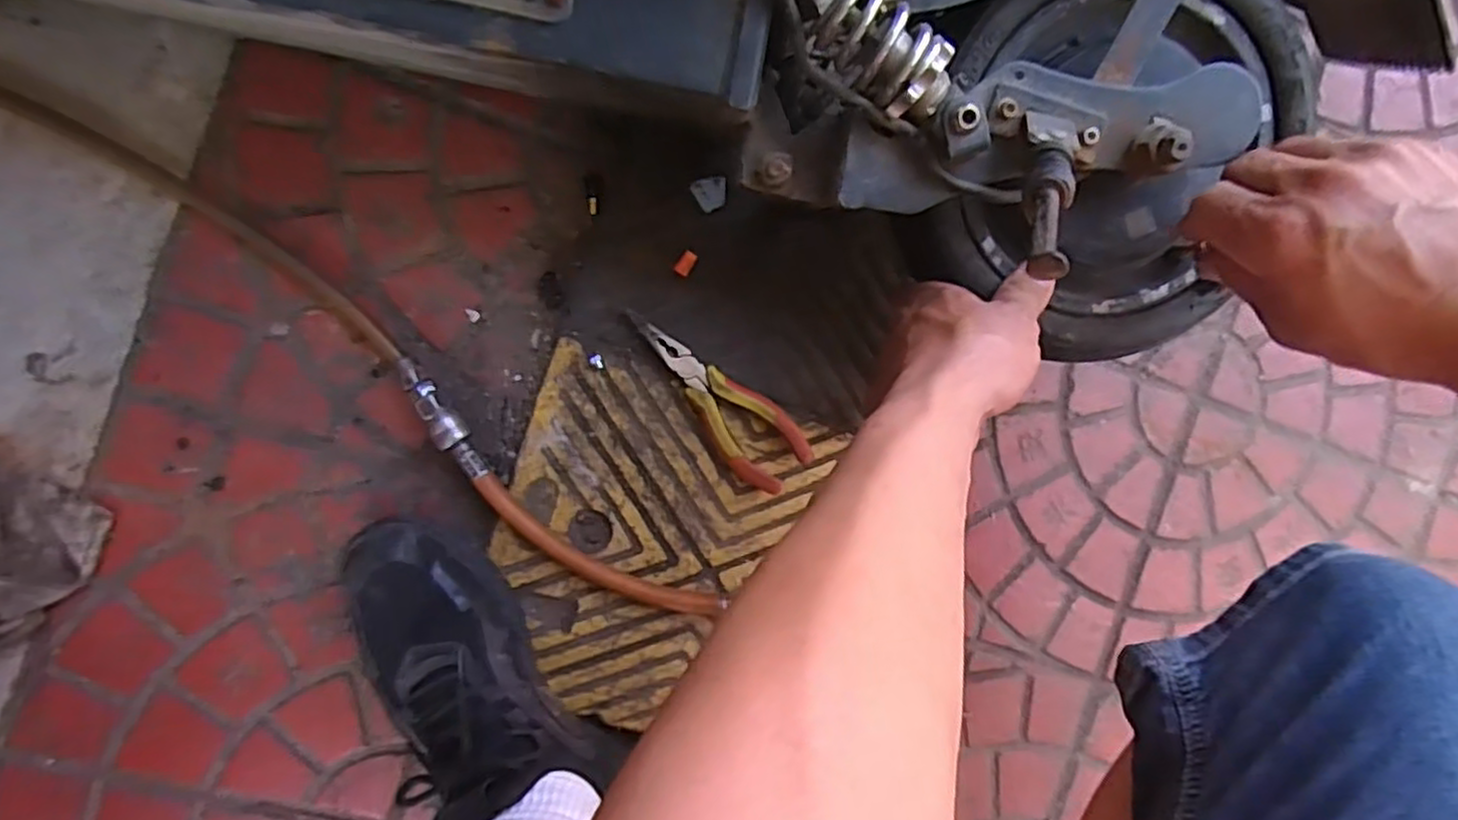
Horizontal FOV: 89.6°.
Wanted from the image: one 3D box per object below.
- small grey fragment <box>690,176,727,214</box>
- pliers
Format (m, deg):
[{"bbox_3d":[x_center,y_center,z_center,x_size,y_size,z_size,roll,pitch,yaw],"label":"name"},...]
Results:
[{"bbox_3d":[-0.012,-0.149,0.506,0.024,0.004,0.024,-9,94,-8],"label":"small grey fragment"},{"bbox_3d":[-0.008,-0.010,0.501,0.050,0.022,0.148,-41,93,-2],"label":"pliers"}]

